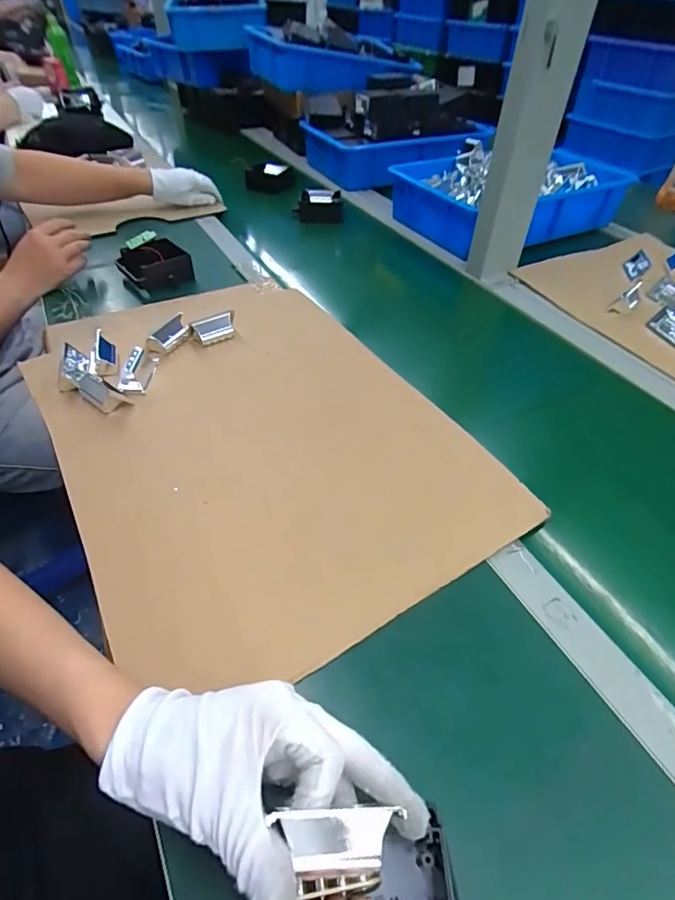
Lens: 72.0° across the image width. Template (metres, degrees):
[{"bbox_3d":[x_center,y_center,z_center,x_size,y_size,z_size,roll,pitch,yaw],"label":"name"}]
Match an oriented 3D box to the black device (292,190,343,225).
[{"bbox_3d":[-0.041,-0.523,1.010,0.111,0.061,0.044,-6,46,-6],"label":"black device"}]

